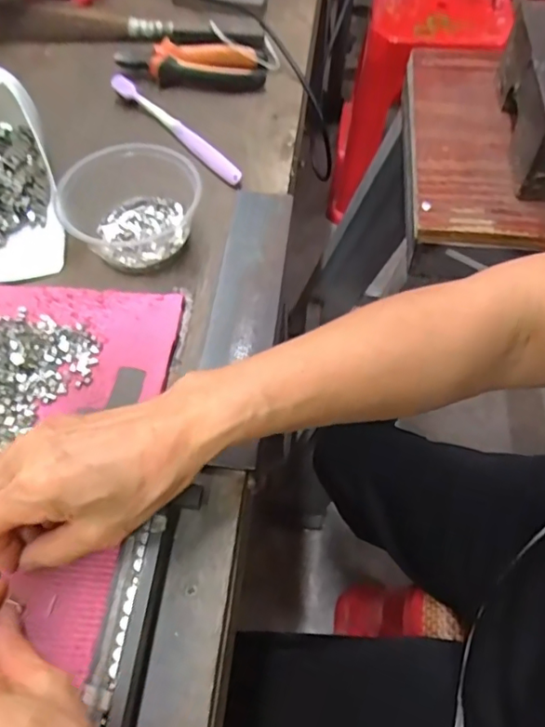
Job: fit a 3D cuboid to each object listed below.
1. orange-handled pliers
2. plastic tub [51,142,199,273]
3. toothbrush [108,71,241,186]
[{"bbox_3d":[-0.082,-0.305,0.563,0.146,0.019,0.049,5,60,1],"label":"orange-handled pliers"},{"bbox_3d":[-0.116,-0.126,0.438,0.108,0.048,0.100,24,62,11],"label":"plastic tub"},{"bbox_3d":[-0.090,-0.221,0.519,0.016,0.012,0.182,-37,68,-21],"label":"toothbrush"}]

